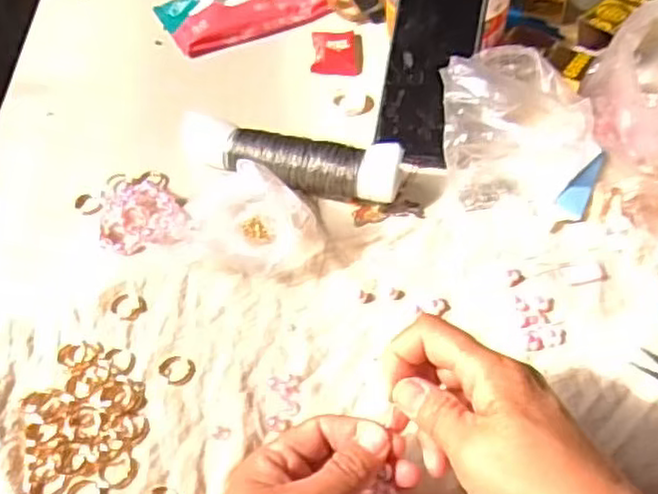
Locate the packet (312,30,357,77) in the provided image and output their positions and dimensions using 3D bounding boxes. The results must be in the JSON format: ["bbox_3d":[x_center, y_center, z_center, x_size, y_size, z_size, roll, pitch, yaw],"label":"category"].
[{"bbox_3d":[0.005,-0.189,0.684,0.043,0.013,0.056,-1,49,3],"label":"packet"}]

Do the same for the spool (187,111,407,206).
[{"bbox_3d":[-0.035,-0.070,0.566,0.185,0.040,0.044,13,51,14],"label":"spool"}]

